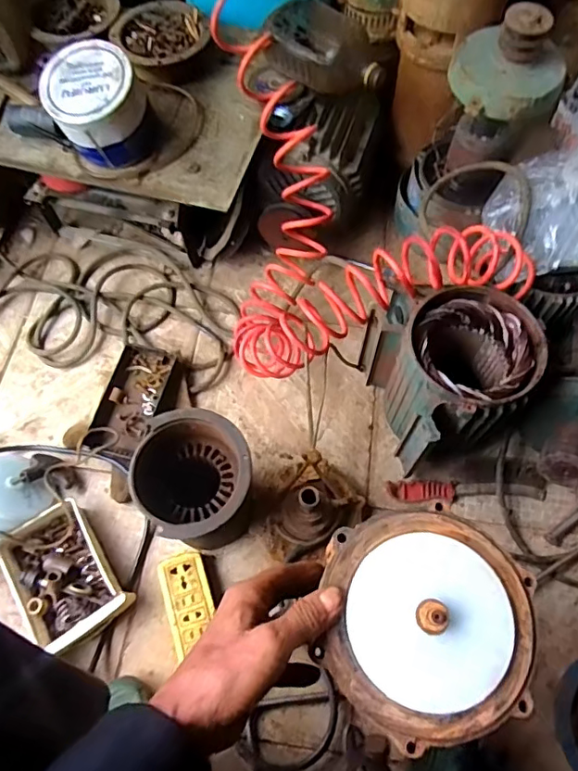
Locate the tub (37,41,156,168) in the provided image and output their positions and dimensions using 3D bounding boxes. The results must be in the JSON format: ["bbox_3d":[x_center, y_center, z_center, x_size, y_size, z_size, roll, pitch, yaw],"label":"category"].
[{"bbox_3d":[-0.255,-0.377,0.709,0.124,0.107,0.119,0,66,1],"label":"tub"}]

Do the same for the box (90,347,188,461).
[{"bbox_3d":[-0.233,0.027,0.813,0.104,0.033,0.171,15,67,8],"label":"box"}]

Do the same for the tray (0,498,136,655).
[{"bbox_3d":[-0.303,0.256,0.702,0.124,0.039,0.172,-36,70,-14],"label":"tray"}]

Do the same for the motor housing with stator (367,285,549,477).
[{"bbox_3d":[0.225,-0.005,0.717,0.180,0.183,0.181,-14,66,-5],"label":"motor housing with stator"}]

